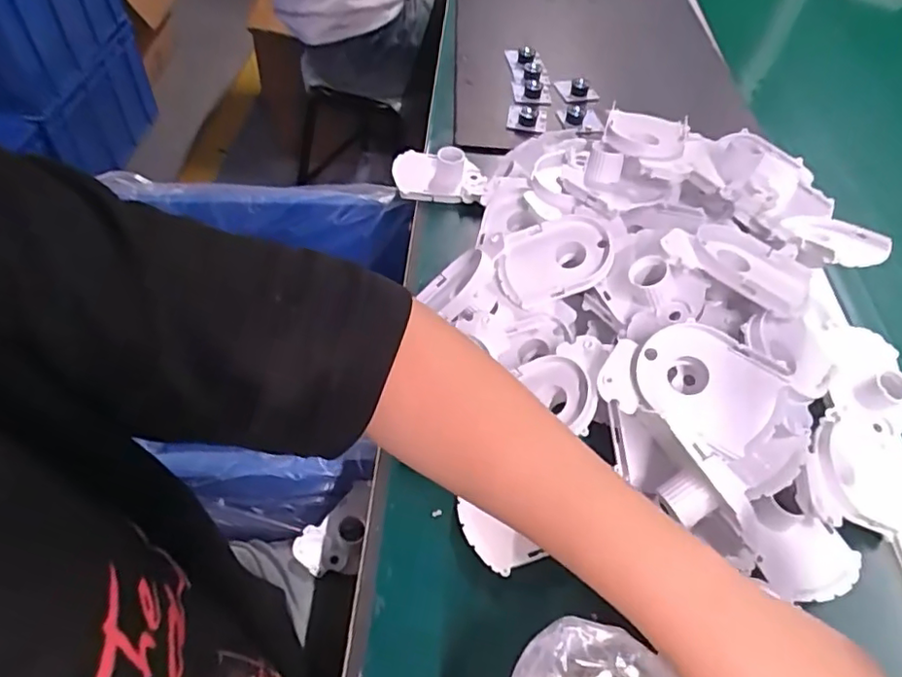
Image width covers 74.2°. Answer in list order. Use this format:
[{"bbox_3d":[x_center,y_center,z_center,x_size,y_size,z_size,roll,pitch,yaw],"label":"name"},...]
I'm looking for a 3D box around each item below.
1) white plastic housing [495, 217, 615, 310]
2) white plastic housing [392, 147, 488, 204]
[{"bbox_3d":[0.080,-0.061,0.463,0.087,0.028,0.065,-16,65,13],"label":"white plastic housing"},{"bbox_3d":[-0.011,-0.169,0.598,0.091,0.037,0.067,7,51,1],"label":"white plastic housing"}]

